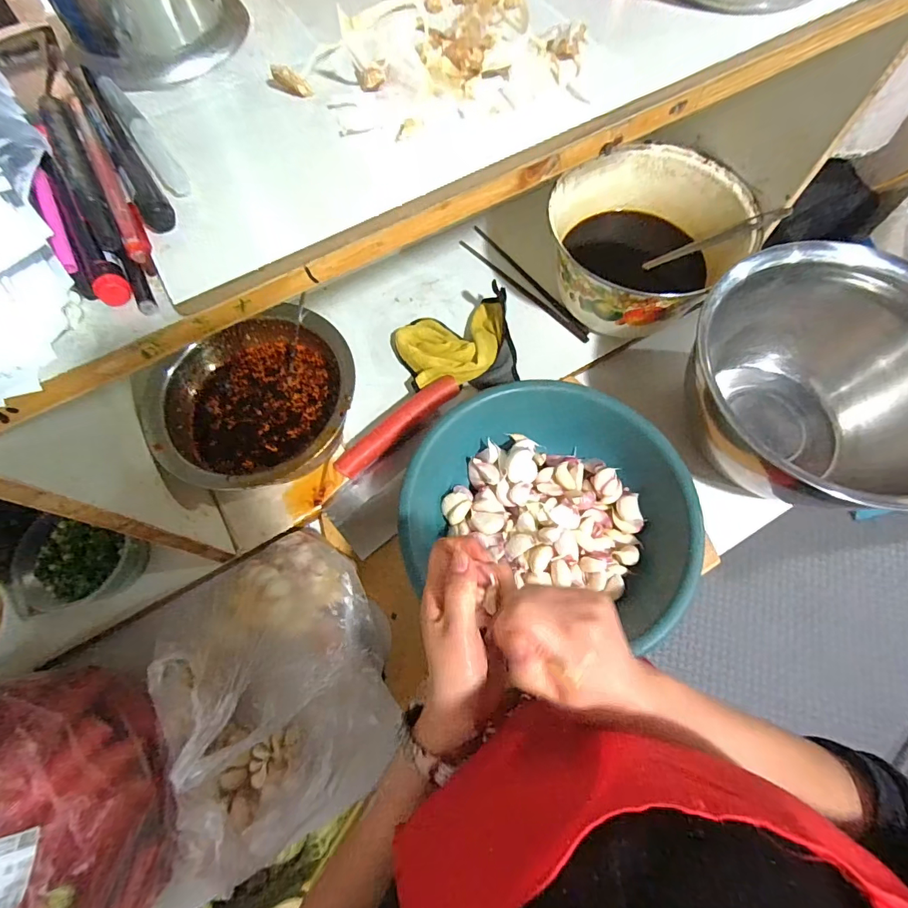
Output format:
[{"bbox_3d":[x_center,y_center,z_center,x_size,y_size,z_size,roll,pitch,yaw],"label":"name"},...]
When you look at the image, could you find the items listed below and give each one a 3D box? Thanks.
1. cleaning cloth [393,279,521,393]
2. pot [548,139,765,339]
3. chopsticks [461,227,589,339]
[{"bbox_3d":[0.001,-0.141,0.579,0.148,0.045,0.129,-12,68,-3],"label":"cleaning cloth"},{"bbox_3d":[0.241,-0.256,0.572,0.210,0.131,0.220,-1,68,2],"label":"pot"},{"bbox_3d":[0.104,-0.245,0.639,0.039,0.007,0.244,-39,72,-13],"label":"chopsticks"}]

